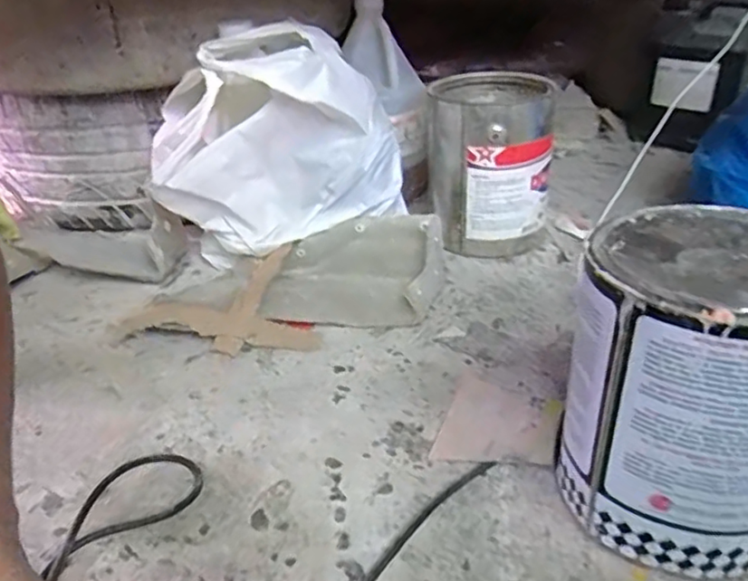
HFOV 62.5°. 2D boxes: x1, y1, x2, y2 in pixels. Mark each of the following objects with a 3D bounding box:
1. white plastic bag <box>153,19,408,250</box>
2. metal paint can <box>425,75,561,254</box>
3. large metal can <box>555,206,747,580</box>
[{"bbox_3d":[-0.115,-0.179,0.756,0.285,0.230,0.120,-3,31,3],"label":"white plastic bag"},{"bbox_3d":[0.156,-0.172,0.847,0.156,0.204,0.171,1,32,7],"label":"metal paint can"},{"bbox_3d":[0.222,0.071,0.434,0.147,0.212,0.150,-2,32,1],"label":"large metal can"}]

